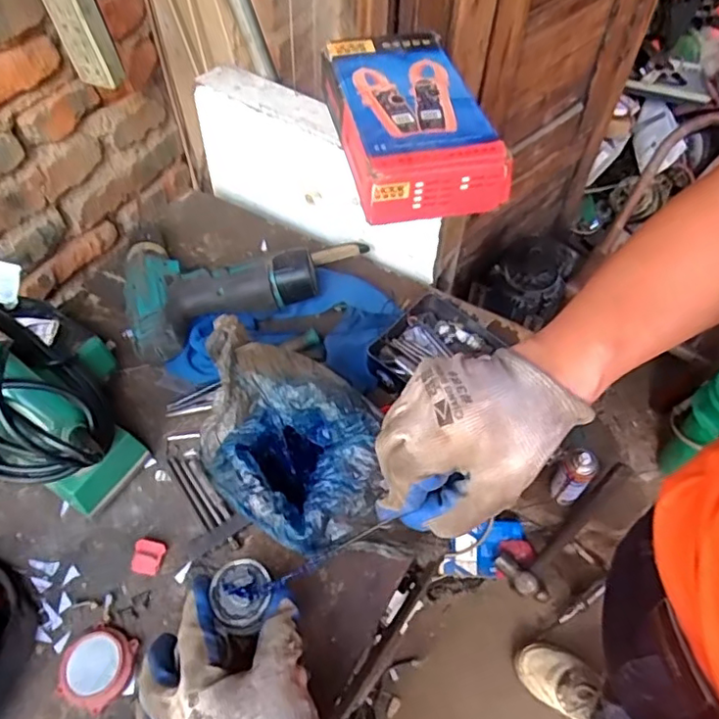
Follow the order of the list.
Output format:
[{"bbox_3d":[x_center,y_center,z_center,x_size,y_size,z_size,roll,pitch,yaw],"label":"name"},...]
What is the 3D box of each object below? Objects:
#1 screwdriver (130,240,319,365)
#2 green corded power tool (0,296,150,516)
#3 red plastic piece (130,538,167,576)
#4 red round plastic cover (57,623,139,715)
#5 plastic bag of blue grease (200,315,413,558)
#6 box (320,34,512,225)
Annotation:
[{"bbox_3d":[-0.157,-0.084,0.669,0.197,0.074,0.147,-16,57,-11],"label":"screwdriver"},{"bbox_3d":[-0.303,0.021,0.510,0.245,0.169,0.158,32,61,20],"label":"green corded power tool"},{"bbox_3d":[-0.180,0.167,0.504,0.026,0.010,0.028,10,56,7],"label":"red plastic piece"},{"bbox_3d":[-0.200,0.233,0.451,0.055,0.016,0.054,0,55,0],"label":"red round plastic cover"},{"bbox_3d":[-0.063,0.059,0.505,0.142,0.094,0.232,-19,57,-13],"label":"plastic bag of blue grease"},{"bbox_3d":[0.049,-0.251,0.632,0.141,0.059,0.244,-10,56,-7],"label":"box"}]

